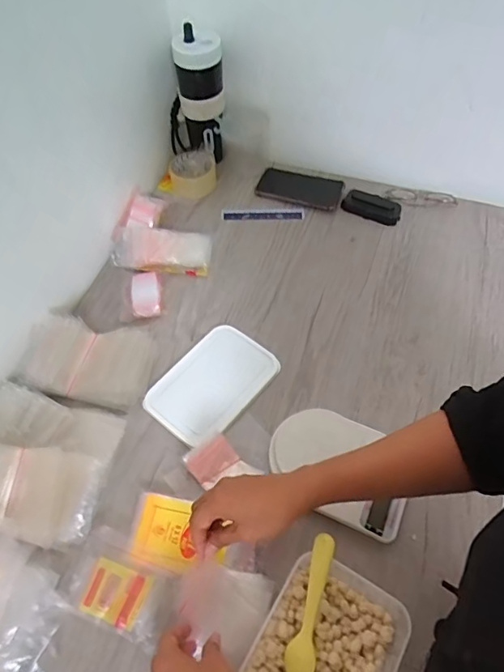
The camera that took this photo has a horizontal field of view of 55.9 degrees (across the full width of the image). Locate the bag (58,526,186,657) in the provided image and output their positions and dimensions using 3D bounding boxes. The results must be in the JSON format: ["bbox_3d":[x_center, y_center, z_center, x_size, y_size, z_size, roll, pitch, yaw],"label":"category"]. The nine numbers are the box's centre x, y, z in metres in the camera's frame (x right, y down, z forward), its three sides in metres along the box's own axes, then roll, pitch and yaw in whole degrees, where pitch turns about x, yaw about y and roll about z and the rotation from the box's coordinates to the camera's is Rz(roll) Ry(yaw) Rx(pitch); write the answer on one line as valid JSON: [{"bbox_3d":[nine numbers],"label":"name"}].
[{"bbox_3d":[-0.148,0.288,0.548,0.128,0.012,0.084,22,61,12],"label":"bag"}]

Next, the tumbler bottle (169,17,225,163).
[{"bbox_3d":[-0.105,-0.437,0.879,0.106,0.214,0.075,-9,57,-5],"label":"tumbler bottle"}]

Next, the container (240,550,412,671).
[{"bbox_3d":[0.068,0.341,0.504,0.132,0.054,0.191,29,62,19],"label":"container"}]

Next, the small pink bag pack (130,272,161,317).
[{"bbox_3d":[-0.176,-0.069,0.780,0.046,0.015,0.086,-9,59,-6],"label":"small pink bag pack"}]

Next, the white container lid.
[{"bbox_3d":[-0.057,0.067,0.699,0.118,0.012,0.186,36,65,19],"label":"white container lid"}]

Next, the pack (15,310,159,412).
[{"bbox_3d":[-0.240,0.035,0.700,0.184,0.040,0.122,10,59,6],"label":"pack"}]

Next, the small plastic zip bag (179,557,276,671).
[{"bbox_3d":[-0.032,0.298,0.527,0.093,0.024,0.084,20,61,11],"label":"small plastic zip bag"}]

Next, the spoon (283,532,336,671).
[{"bbox_3d":[0.061,0.283,0.492,0.030,0.007,0.153,12,88,7],"label":"spoon"}]

